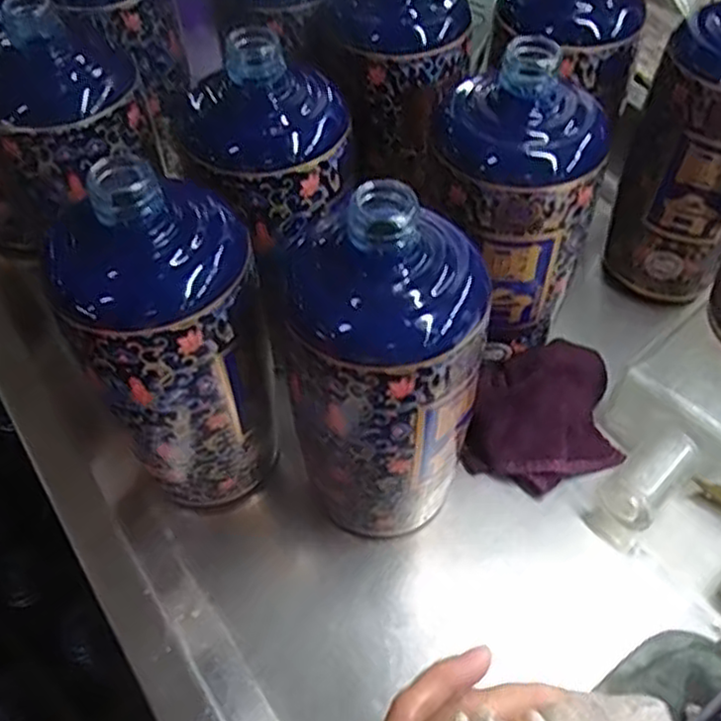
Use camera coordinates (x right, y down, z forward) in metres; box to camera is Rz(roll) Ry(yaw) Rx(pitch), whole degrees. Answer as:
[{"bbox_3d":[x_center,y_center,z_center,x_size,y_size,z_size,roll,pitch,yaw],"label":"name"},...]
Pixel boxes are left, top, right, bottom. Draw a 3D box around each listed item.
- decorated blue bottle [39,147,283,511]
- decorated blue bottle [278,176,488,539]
[{"bbox_3d":[-0.082,-0.004,0.332,0.080,0.172,0.068,-17,55,-8],"label":"decorated blue bottle"},{"bbox_3d":[0.010,0.012,0.318,0.080,0.169,0.066,-4,54,1],"label":"decorated blue bottle"}]

